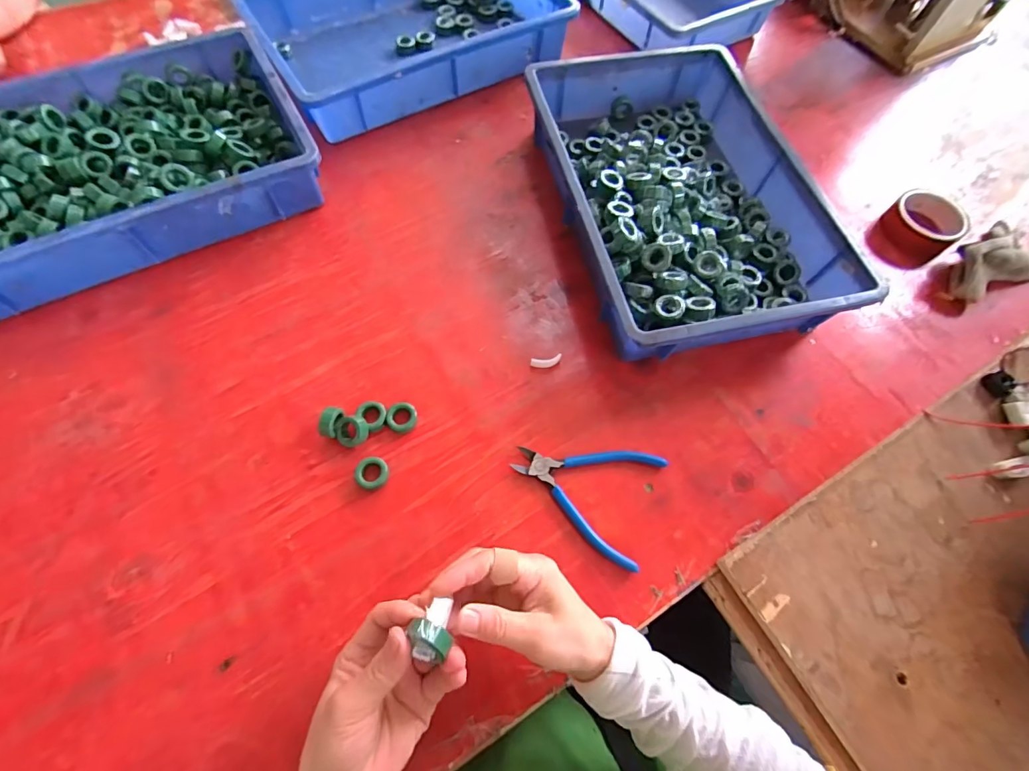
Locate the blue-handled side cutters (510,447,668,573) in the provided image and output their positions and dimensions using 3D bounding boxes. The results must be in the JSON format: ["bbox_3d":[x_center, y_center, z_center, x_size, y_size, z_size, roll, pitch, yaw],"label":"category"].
[{"bbox_3d":[0.069,0.098,0.442,0.141,0.010,0.112,24,67,8],"label":"blue-handled side cutters"}]

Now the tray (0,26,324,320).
[{"bbox_3d":[-0.487,-0.272,0.544,0.434,0.076,0.302,-28,70,-14],"label":"tray"}]

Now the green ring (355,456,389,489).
[{"bbox_3d":[-0.139,0.086,0.434,0.029,0.014,0.030,1,66,-2],"label":"green ring"}]

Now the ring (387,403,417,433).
[{"bbox_3d":[-0.116,0.033,0.461,0.029,0.012,0.031,1,66,-2],"label":"ring"}]

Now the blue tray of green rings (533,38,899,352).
[{"bbox_3d":[0.199,-0.239,0.556,0.281,0.082,0.426,-10,67,-7],"label":"blue tray of green rings"}]

